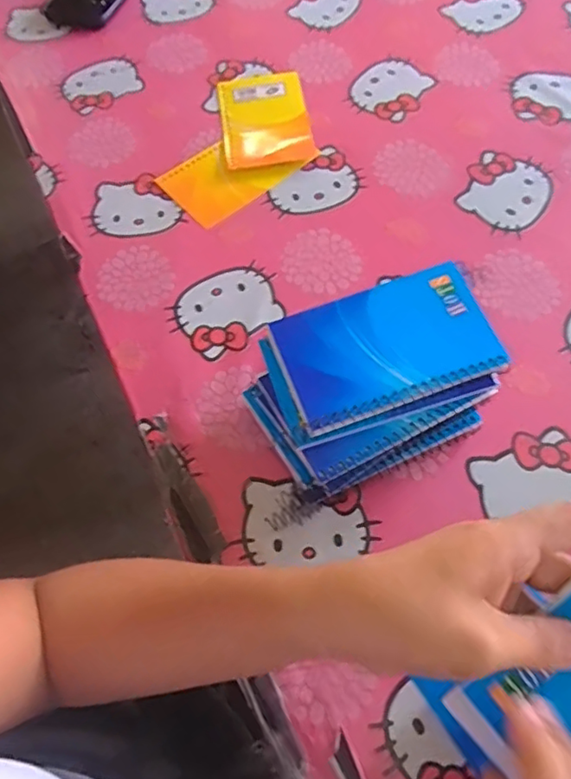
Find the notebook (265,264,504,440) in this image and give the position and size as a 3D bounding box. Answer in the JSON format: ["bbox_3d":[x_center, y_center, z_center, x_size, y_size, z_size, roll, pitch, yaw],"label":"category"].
[{"bbox_3d":[0.063,-0.028,0.370,0.137,0.012,0.088,-18,63,-6],"label":"notebook"}]

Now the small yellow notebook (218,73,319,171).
[{"bbox_3d":[-0.020,-0.255,0.553,0.080,0.010,0.127,-10,62,-1],"label":"small yellow notebook"}]

